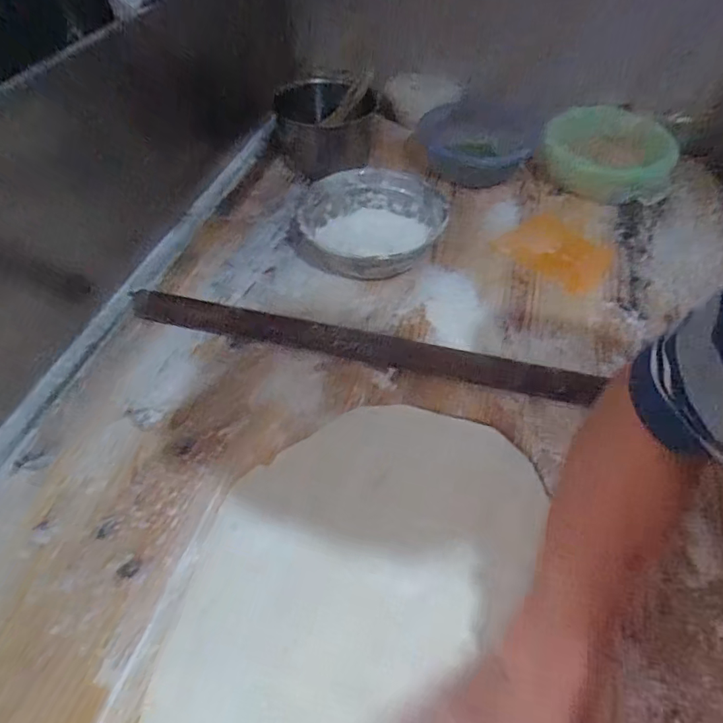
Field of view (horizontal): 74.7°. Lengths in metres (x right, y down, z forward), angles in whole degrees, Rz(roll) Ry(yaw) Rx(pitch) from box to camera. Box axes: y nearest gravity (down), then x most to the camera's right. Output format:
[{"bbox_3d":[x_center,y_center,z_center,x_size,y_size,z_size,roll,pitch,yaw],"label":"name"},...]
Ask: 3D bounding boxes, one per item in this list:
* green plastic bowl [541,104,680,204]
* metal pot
[{"bbox_3d":[0.393,-0.332,0.766,0.197,0.070,0.189,12,53,8],"label":"green plastic bowl"},{"bbox_3d":[-0.060,-0.403,0.810,0.162,0.110,0.161,-1,52,-2],"label":"metal pot"}]

